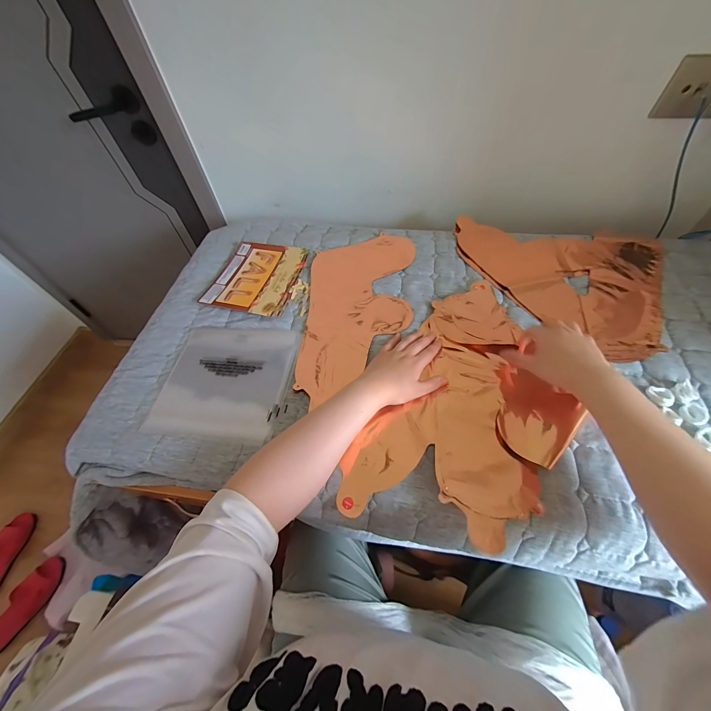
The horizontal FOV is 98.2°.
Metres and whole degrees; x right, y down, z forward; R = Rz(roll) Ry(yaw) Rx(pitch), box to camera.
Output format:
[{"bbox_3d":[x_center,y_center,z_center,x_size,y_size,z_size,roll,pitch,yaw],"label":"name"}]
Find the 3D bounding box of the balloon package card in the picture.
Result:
[{"bbox_3d":[-0.207,-0.169,0.652,0.169,0.012,0.194,10,57,10],"label":"balloon package card"}]

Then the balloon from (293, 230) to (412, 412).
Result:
[{"bbox_3d":[0.003,-0.094,0.590,0.197,0.012,0.398,4,56,6],"label":"balloon"}]

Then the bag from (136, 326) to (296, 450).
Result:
[{"bbox_3d":[-0.214,0.039,0.519,0.207,0.014,0.206,4,56,7],"label":"bag"}]

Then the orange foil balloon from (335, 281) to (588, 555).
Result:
[{"bbox_3d":[0.180,0.065,0.463,0.244,0.040,0.433,24,61,19],"label":"orange foil balloon"}]

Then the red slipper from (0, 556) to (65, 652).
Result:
[{"bbox_3d":[-1.025,0.762,0.945,0.100,0.052,0.246,18,59,15],"label":"red slipper"}]

